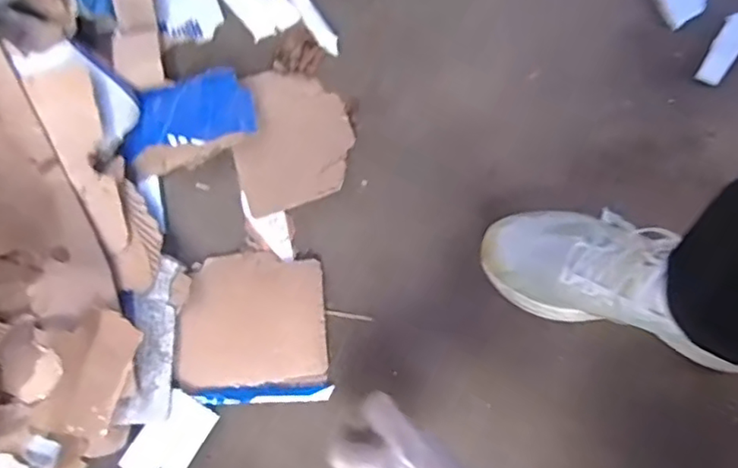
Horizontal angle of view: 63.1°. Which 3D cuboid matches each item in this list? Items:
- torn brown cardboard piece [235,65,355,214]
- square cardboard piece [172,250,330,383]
[{"bbox_3d":[-0.088,-0.114,0.667,0.130,0.034,0.160,-17,75,-4],"label":"torn brown cardboard piece"},{"bbox_3d":[-0.120,0.087,0.623,0.148,0.009,0.132,-1,75,0],"label":"square cardboard piece"}]

